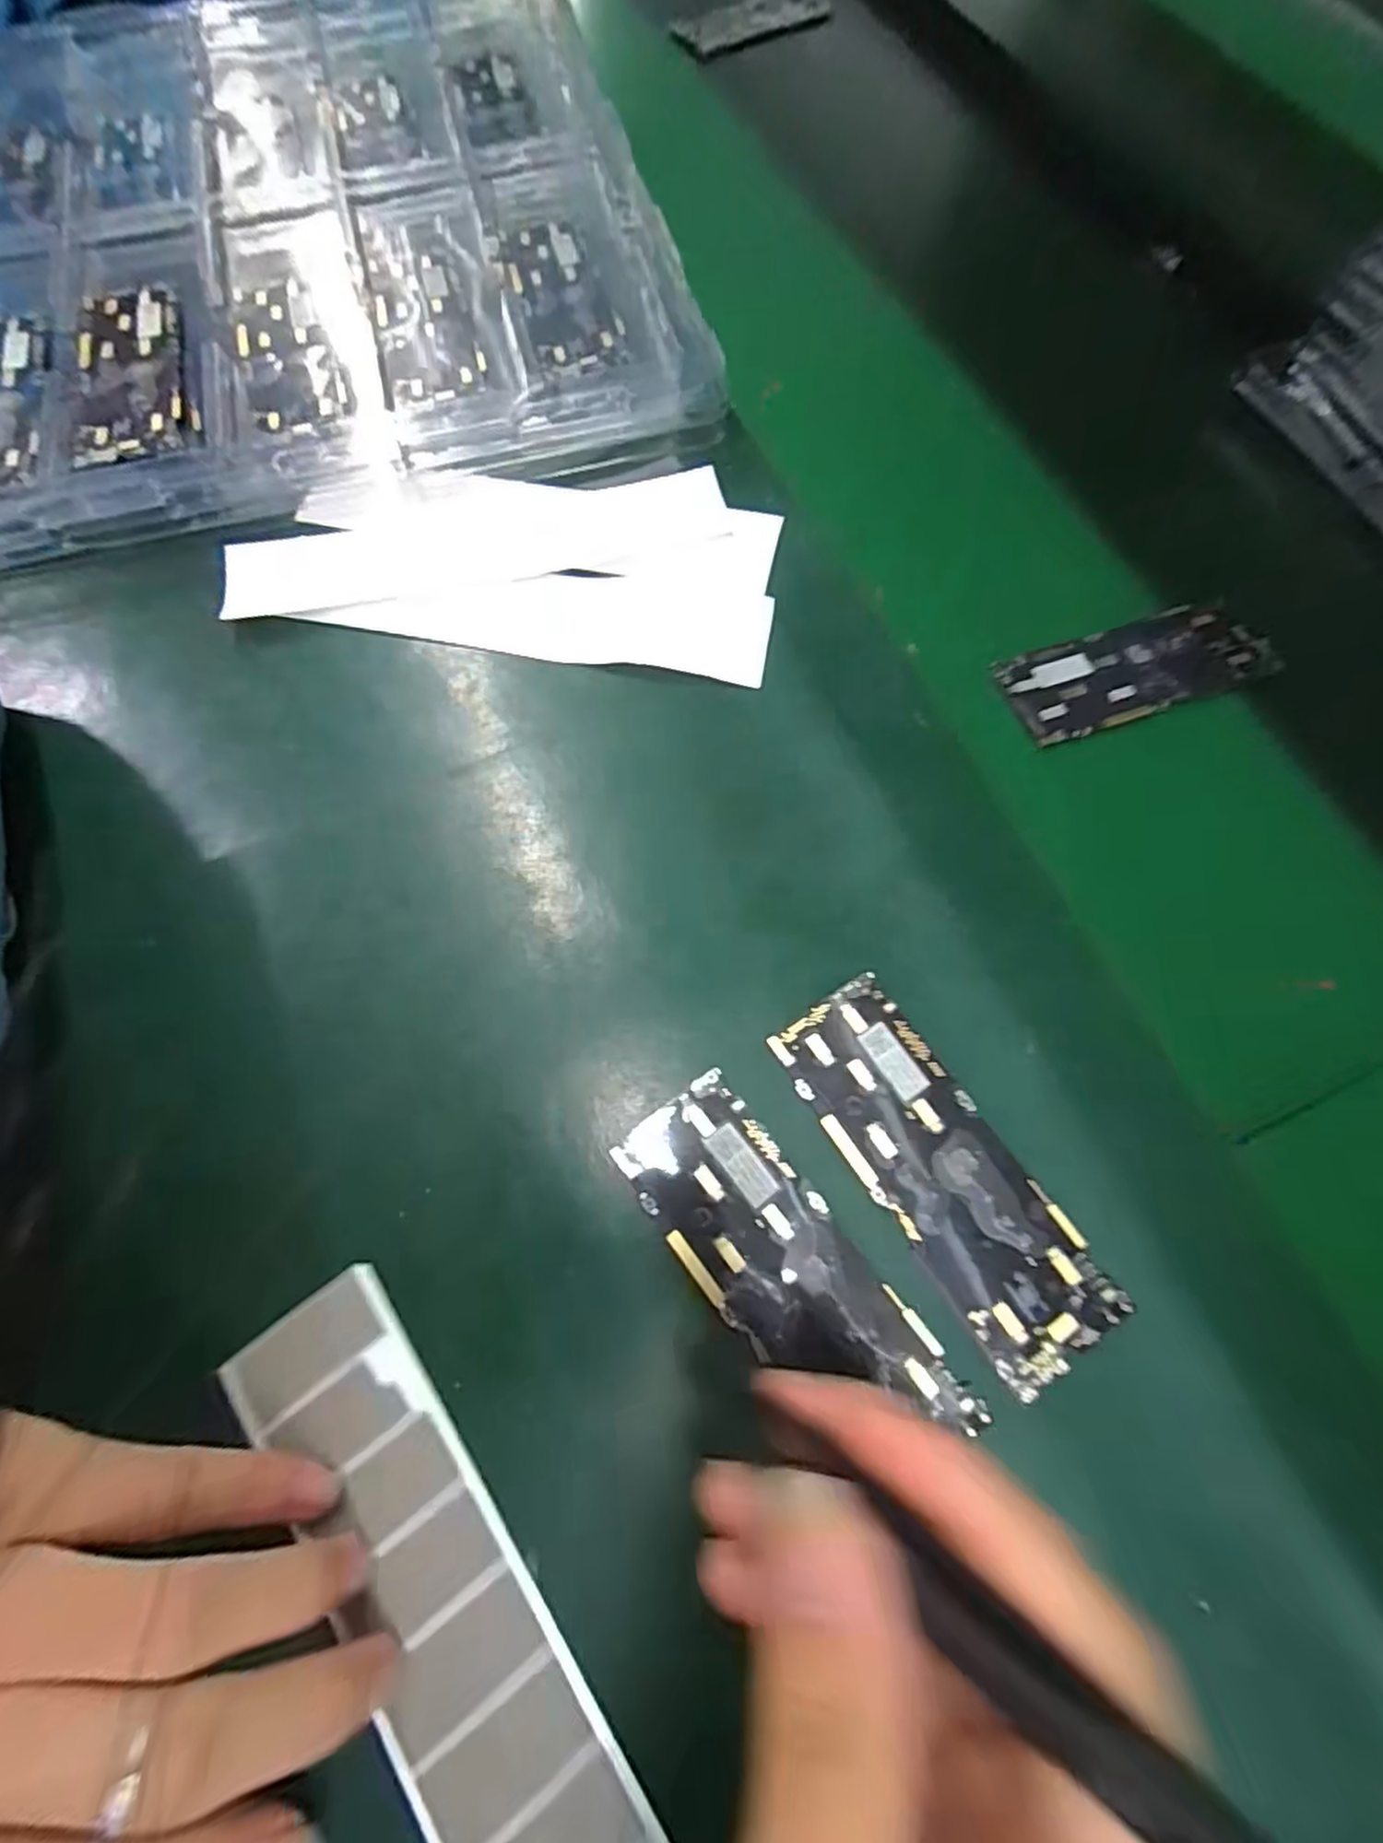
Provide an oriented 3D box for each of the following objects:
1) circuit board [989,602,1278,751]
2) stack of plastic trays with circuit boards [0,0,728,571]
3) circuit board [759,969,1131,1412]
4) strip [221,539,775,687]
[{"bbox_3d":[0.191,-0.108,0.300,0.120,0.005,0.043,-18,70,-8],"label":"circuit board"},{"bbox_3d":[-0.246,-0.359,0.369,0.430,0.050,0.411,-15,70,-7],"label":"stack of plastic trays with circuit boards"},{"bbox_3d":[0.078,0.077,0.220,0.043,0.004,0.123,-32,73,-13],"label":"circuit board"},{"bbox_3d":[-0.083,-0.137,0.300,0.226,0.006,0.052,10,69,3],"label":"strip"}]

